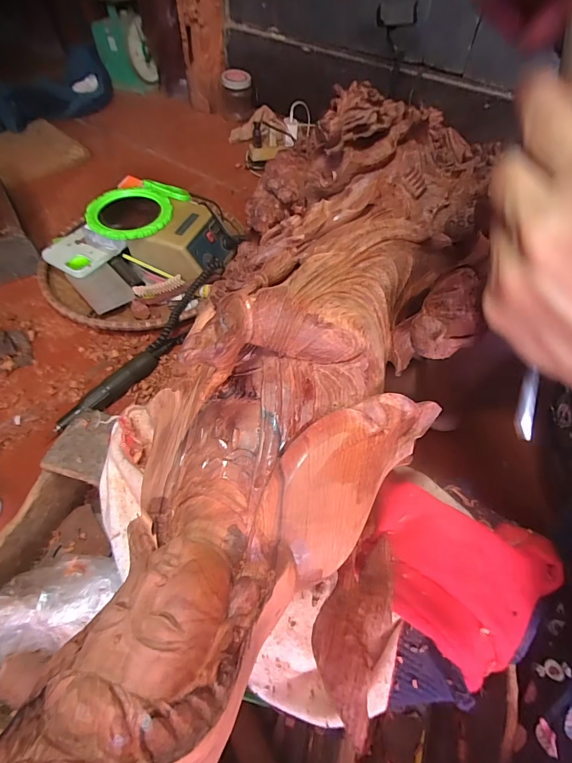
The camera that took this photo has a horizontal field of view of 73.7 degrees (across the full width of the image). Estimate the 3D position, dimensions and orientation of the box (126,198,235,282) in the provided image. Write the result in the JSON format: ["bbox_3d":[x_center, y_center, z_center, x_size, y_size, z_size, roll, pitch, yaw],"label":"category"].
[{"bbox_3d":[-0.169,-0.232,0.632,0.131,0.074,0.111,19,56,12],"label":"box"}]

